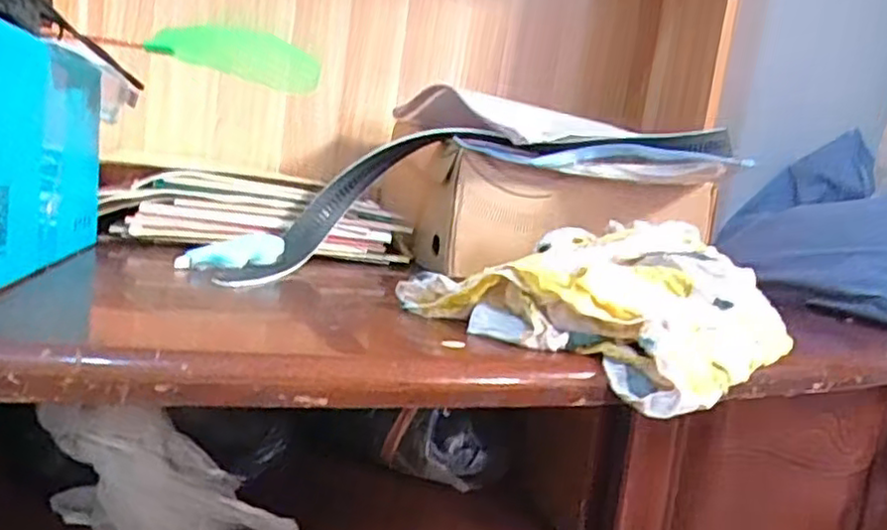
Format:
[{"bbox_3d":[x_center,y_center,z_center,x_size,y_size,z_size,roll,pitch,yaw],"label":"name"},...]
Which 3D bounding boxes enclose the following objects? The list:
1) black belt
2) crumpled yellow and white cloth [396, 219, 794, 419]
[{"bbox_3d":[0.023,-0.087,0.694,0.544,0.112,0.045,-12,6,4],"label":"black belt"},{"bbox_3d":[0.139,0.021,0.538,0.240,0.091,0.271,12,9,36],"label":"crumpled yellow and white cloth"}]

